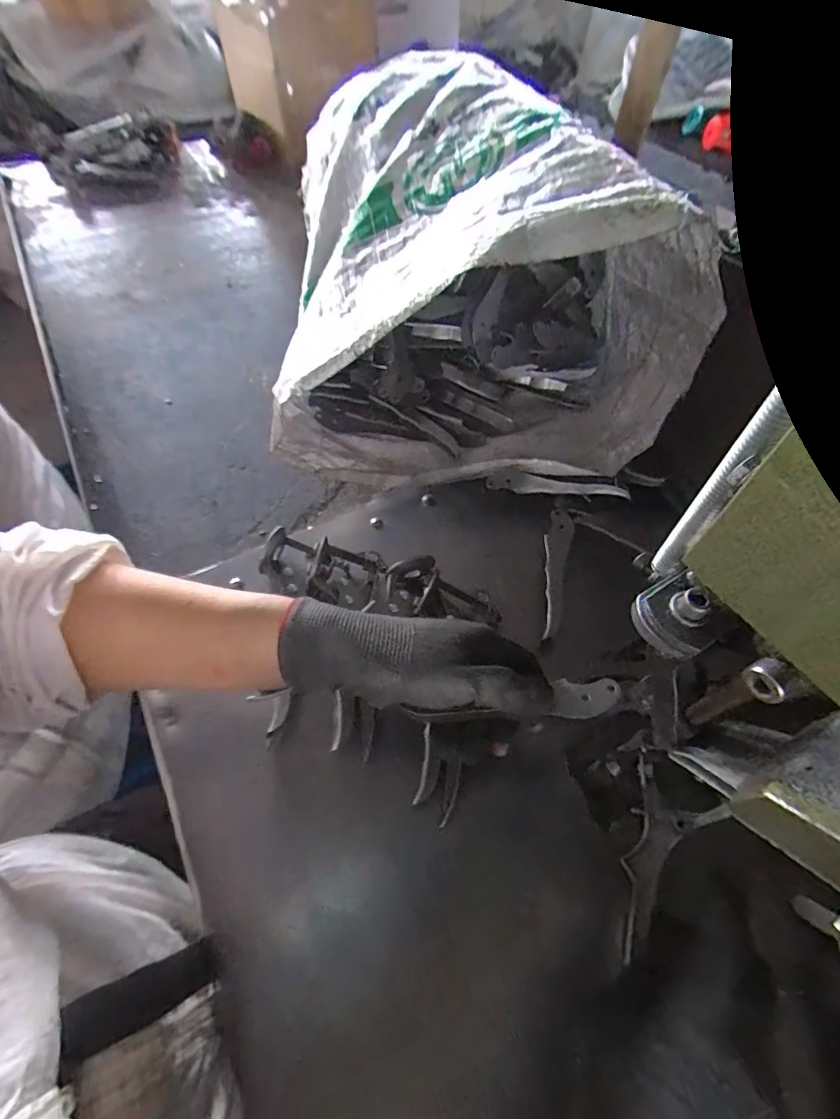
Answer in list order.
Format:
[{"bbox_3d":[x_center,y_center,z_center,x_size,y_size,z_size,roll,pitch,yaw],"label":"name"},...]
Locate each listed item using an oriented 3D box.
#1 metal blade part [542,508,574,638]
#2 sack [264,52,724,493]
[{"bbox_3d":[0.115,0.008,0.410,0.021,0.009,0.126,13,57,9],"label":"metal blade part"},{"bbox_3d":[0.040,-0.248,0.454,0.310,0.254,0.364,0,56,0],"label":"sack"}]

